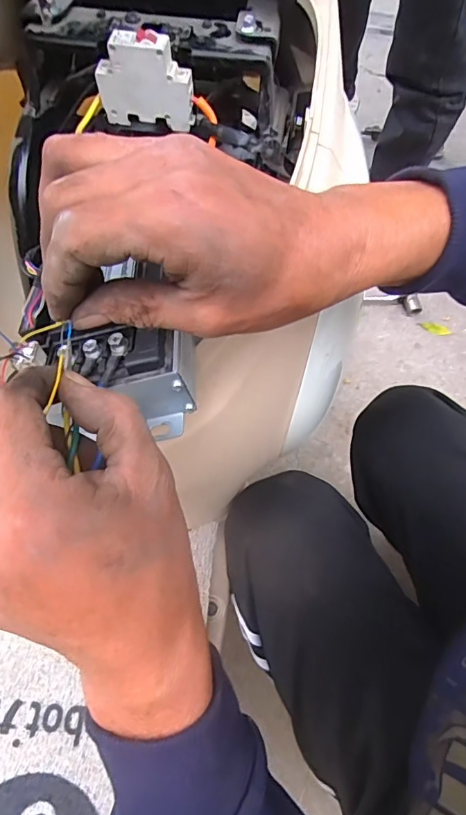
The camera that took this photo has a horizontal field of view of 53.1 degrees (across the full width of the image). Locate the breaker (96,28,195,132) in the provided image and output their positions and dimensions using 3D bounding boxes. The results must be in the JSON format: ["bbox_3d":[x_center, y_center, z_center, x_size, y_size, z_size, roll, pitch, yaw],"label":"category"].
[{"bbox_3d":[-0.072,-0.265,0.379,0.076,0.064,0.016,10,64,6],"label":"breaker"}]

